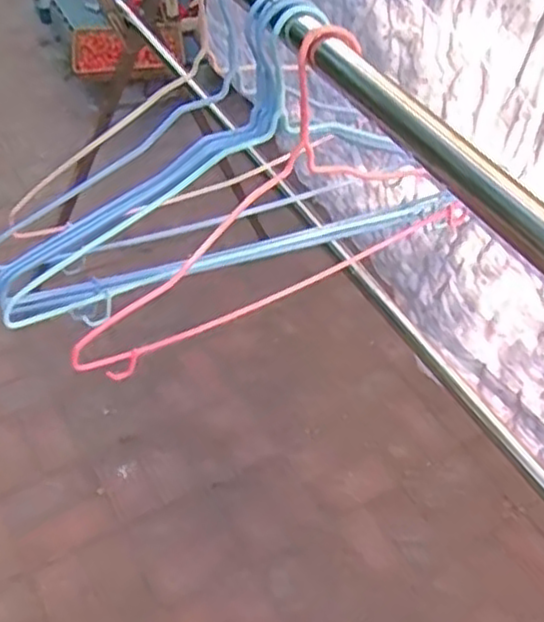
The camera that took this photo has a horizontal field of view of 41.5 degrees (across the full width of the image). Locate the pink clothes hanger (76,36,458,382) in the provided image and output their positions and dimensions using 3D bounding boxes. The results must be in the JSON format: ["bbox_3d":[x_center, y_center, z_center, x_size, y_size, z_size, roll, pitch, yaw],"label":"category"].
[{"bbox_3d":[0.012,-0.080,0.520,0.337,0.235,0.012,-17,49,-21],"label":"pink clothes hanger"}]

